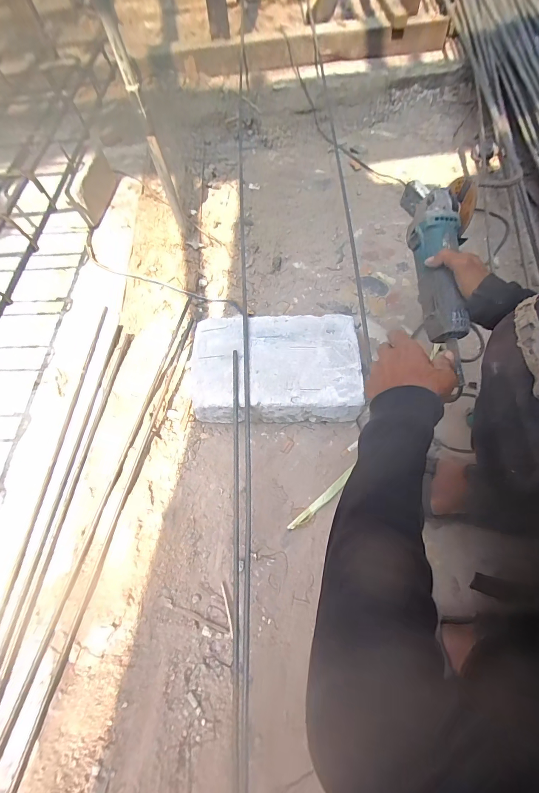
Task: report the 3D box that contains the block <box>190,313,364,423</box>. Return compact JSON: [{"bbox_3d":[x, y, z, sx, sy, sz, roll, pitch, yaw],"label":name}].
[{"bbox_3d":[0.013,-0.053,0.662,0.314,0.113,0.202,-2,65,4],"label":"block"}]

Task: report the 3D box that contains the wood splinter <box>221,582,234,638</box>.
[{"bbox_3d":[-0.068,0.346,0.534,0.007,0.004,0.078,-17,65,-3],"label":"wood splinter"}]

